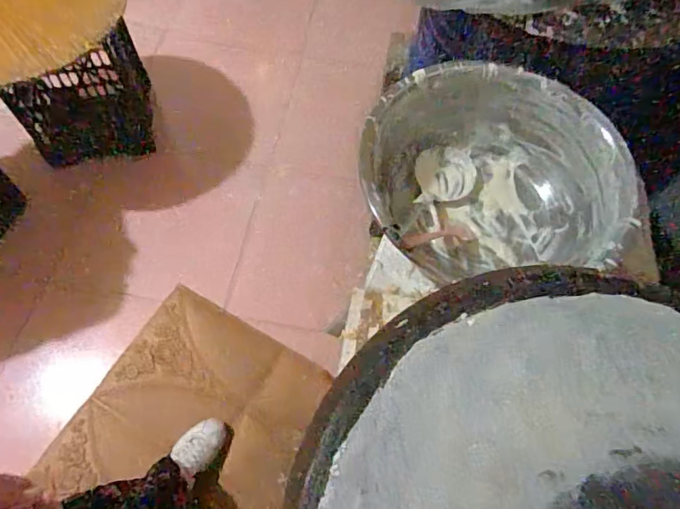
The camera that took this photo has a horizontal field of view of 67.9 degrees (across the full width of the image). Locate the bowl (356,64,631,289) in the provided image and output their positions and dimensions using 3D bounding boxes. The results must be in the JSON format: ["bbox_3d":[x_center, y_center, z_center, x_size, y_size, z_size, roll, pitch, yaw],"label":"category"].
[{"bbox_3d":[0.270,-0.143,0.847,0.368,0.147,0.349,1,64,-3],"label":"bowl"}]

